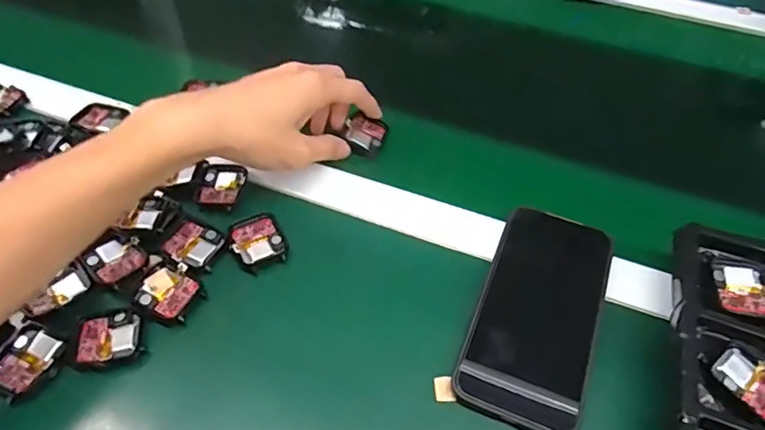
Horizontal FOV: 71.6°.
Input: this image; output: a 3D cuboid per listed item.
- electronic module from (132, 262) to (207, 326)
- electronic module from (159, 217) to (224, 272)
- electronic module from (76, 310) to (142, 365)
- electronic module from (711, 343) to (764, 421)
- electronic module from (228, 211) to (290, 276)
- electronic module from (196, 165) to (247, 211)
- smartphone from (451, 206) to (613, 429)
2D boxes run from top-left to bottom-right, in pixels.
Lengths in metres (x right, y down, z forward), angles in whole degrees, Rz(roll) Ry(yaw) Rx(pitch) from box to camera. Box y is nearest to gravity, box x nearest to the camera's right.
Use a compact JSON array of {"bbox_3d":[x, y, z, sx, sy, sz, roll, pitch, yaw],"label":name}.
[{"bbox_3d":[-0.147,0.054,0.367,0.041,0.009,0.038,23,57,19],"label":"electronic module"},{"bbox_3d":[-0.140,0.023,0.392,0.041,0.007,0.040,19,56,16],"label":"electronic module"},{"bbox_3d":[-0.177,0.079,0.343,0.038,0.005,0.035,-16,54,-10],"label":"electronic module"},{"bbox_3d":[0.215,0.094,0.305,0.037,0.004,0.040,-33,58,-21],"label":"electronic module"},{"bbox_3d":[-0.093,0.018,0.394,0.037,0.007,0.042,-25,56,-16],"label":"electronic module"},{"bbox_3d":[-0.130,-0.024,0.430,0.035,0.007,0.044,8,53,9],"label":"electronic module"},{"bbox_3d":[0.107,0.064,0.361,0.077,0.010,0.160,17,55,15],"label":"smartphone"}]

